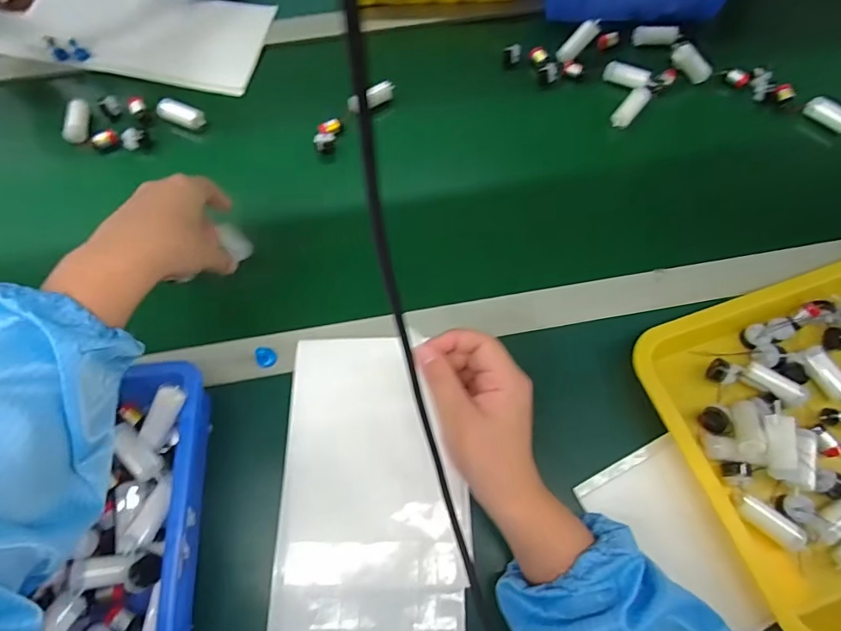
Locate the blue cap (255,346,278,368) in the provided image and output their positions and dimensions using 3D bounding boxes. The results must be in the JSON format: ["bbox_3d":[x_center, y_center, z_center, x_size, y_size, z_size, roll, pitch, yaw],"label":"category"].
[{"bbox_3d":[-0.142,0.038,0.451,0.018,0.020,0.013,-42,72,-15],"label":"blue cap"}]

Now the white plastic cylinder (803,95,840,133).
[{"bbox_3d":[0.478,-0.232,0.568,0.015,0.023,0.059,-32,70,-12],"label":"white plastic cylinder"}]

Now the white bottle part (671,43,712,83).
[{"bbox_3d":[0.326,-0.302,0.589,0.054,0.024,0.017,34,70,-17],"label":"white bottle part"}]

